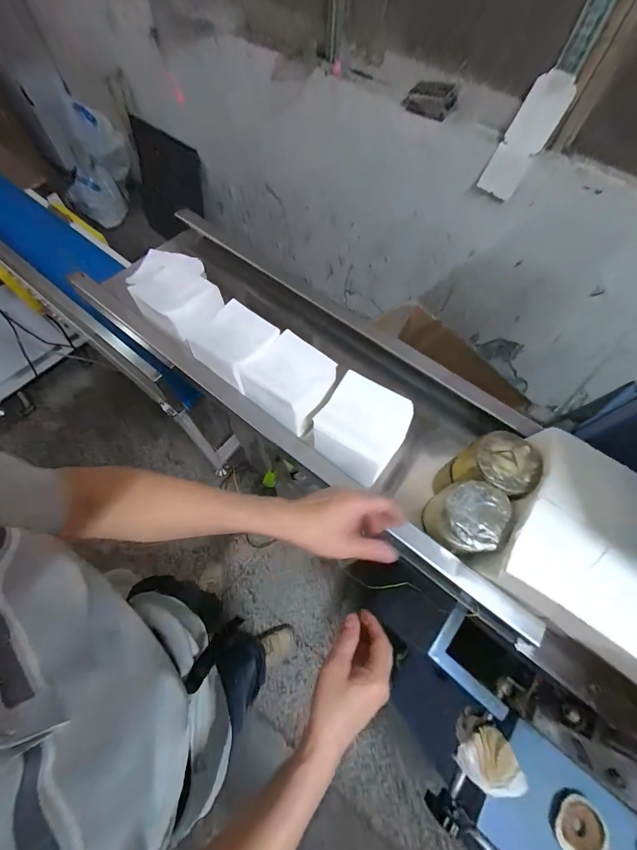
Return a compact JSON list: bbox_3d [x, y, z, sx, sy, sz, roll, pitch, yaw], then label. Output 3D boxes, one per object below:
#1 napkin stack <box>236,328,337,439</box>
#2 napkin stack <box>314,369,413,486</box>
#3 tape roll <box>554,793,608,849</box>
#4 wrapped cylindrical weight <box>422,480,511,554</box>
[{"bbox_3d":[-0.047,-0.074,0.551,0.127,0.056,0.128,38,68,15],"label":"napkin stack"},{"bbox_3d":[0.065,0.002,0.524,0.142,0.054,0.137,34,67,13],"label":"napkin stack"},{"bbox_3d":[0.395,0.608,0.490,0.073,0.015,0.070,-37,71,-18],"label":"tape roll"},{"bbox_3d":[0.212,0.135,0.487,0.090,0.097,0.091,1,64,-2],"label":"wrapped cylindrical weight"}]

